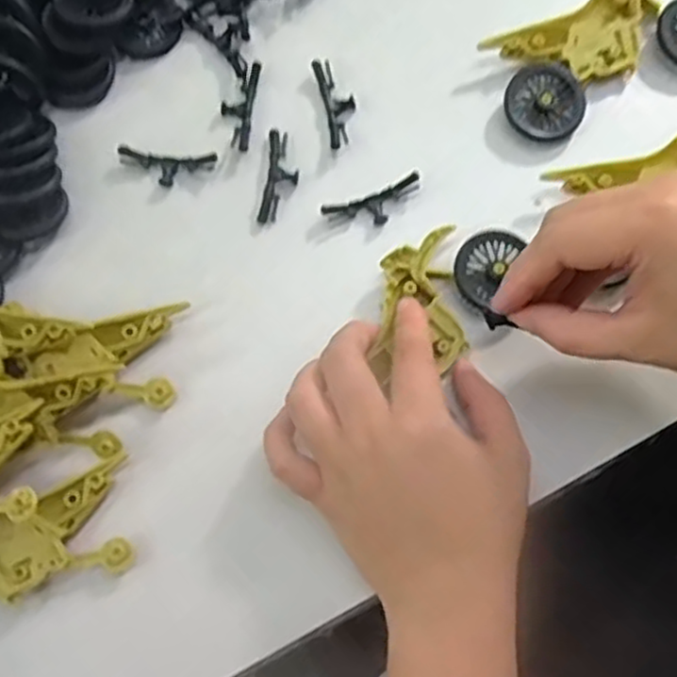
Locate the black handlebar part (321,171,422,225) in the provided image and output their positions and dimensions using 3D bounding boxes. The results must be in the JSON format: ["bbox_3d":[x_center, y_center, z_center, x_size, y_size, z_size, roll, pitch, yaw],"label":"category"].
[{"bbox_3d":[0.017,-0.063,0.343,0.049,0.004,0.018,-20,78,-3],"label":"black handlebar part"}]

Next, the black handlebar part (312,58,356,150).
[{"bbox_3d":[0.000,-0.117,0.357,0.016,0.004,0.046,-13,78,-1],"label":"black handlebar part"}]

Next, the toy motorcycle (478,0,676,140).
[{"bbox_3d":[0.133,-0.144,0.357,0.118,0.013,0.061,-25,78,-4],"label":"toy motorcycle"}]

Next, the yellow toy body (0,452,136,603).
[{"bbox_3d":[-0.134,0.090,0.307,0.095,0.015,0.043,-21,78,-3],"label":"yellow toy body"}]

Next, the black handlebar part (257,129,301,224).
[{"bbox_3d":[-0.028,-0.079,0.348,0.017,0.004,0.047,6,78,3],"label":"black handlebar part"}]

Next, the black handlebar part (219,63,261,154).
[{"bbox_3d":[-0.050,-0.116,0.358,0.017,0.004,0.048,7,78,3],"label":"black handlebar part"}]

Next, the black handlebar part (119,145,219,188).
[{"bbox_3d":[-0.084,-0.083,0.352,0.048,0.005,0.017,7,78,3],"label":"black handlebar part"}]

